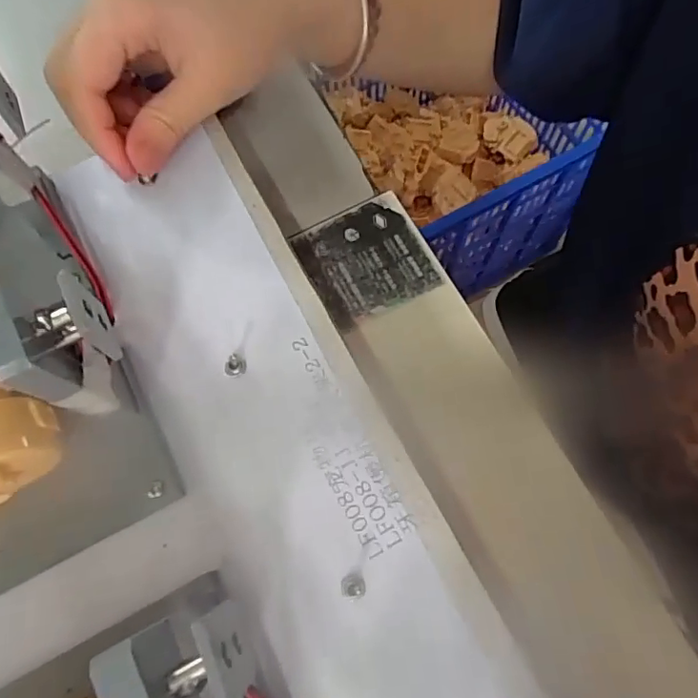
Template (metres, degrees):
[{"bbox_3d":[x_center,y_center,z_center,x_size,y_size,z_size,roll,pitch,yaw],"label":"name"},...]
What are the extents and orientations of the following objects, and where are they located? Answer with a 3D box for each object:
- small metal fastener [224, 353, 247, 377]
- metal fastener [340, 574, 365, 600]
[{"bbox_3d":[-0.048,0.007,0.221,0.009,0.006,0.009,-1,71,2],"label":"small metal fastener"},{"bbox_3d":[0.001,0.087,0.194,0.009,0.004,0.008,-7,71,-1],"label":"metal fastener"}]

